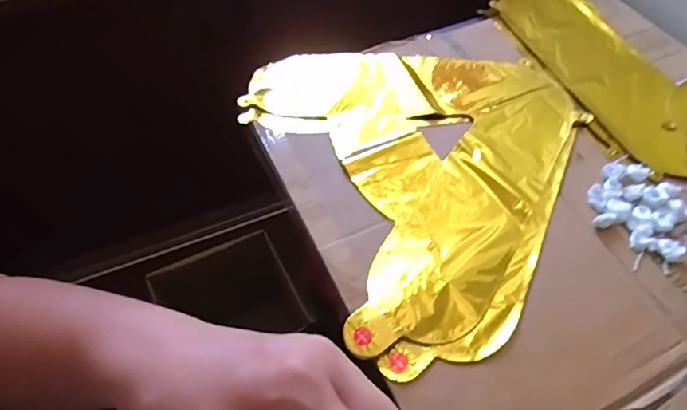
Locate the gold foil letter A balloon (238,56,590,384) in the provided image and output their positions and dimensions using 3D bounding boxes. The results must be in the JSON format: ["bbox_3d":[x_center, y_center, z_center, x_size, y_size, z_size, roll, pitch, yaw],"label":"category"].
[{"bbox_3d":[0.105,-0.062,0.509,0.342,0.009,0.392,-20,59,-14],"label":"gold foil letter A balloon"}]

